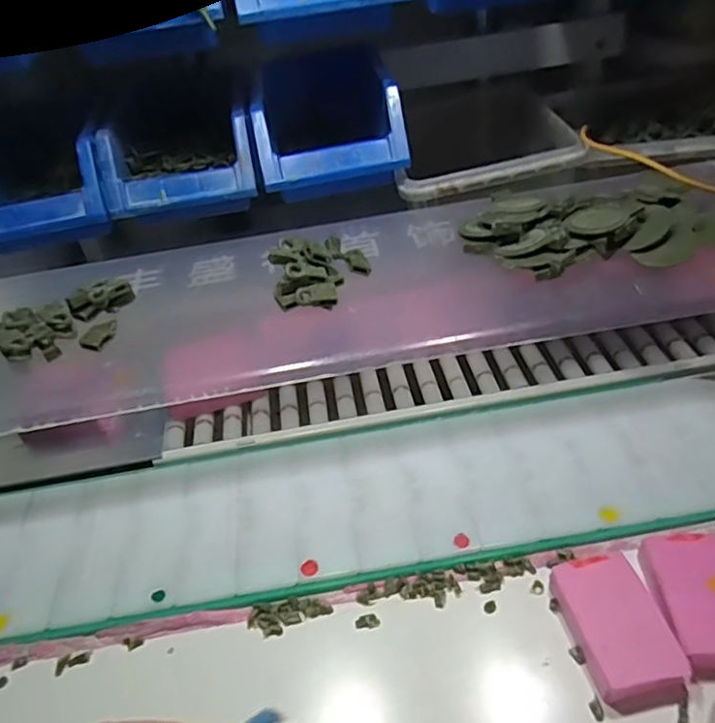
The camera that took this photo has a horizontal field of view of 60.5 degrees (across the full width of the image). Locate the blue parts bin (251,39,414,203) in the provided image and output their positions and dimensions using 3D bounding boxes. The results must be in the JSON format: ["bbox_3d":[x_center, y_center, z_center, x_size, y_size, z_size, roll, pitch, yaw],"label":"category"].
[{"bbox_3d":[-0.029,-0.210,0.536,0.121,0.081,0.132,-11,40,-3],"label":"blue parts bin"}]

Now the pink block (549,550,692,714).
[{"bbox_3d":[0.139,0.143,0.332,0.047,0.019,0.076,-12,42,-7],"label":"pink block"}]

